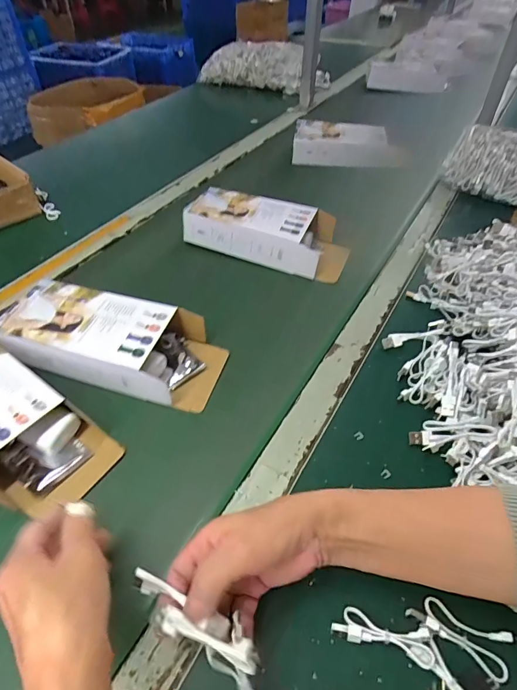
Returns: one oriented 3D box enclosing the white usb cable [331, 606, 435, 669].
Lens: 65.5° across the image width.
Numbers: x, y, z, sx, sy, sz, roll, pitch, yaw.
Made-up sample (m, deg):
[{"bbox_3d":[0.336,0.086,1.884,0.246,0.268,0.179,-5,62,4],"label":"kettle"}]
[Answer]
[{"bbox_3d":[0.092,0.214,0.298,0.073,0.011,0.023,13,50,9],"label":"white usb cable"}]

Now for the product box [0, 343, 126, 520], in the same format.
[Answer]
[{"bbox_3d":[-0.267,0.070,0.412,0.252,0.053,0.102,29,55,21],"label":"product box"}]

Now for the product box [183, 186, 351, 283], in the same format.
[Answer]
[{"bbox_3d":[0.015,-0.179,0.642,0.253,0.064,0.101,19,52,13],"label":"product box"}]

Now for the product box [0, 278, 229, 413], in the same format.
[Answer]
[{"bbox_3d":[-0.171,-0.005,0.481,0.255,0.053,0.108,14,51,9],"label":"product box"}]

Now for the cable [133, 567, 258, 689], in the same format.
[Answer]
[{"bbox_3d":[-0.037,0.194,0.260,0.125,0.042,0.046,41,60,18],"label":"cable"}]

